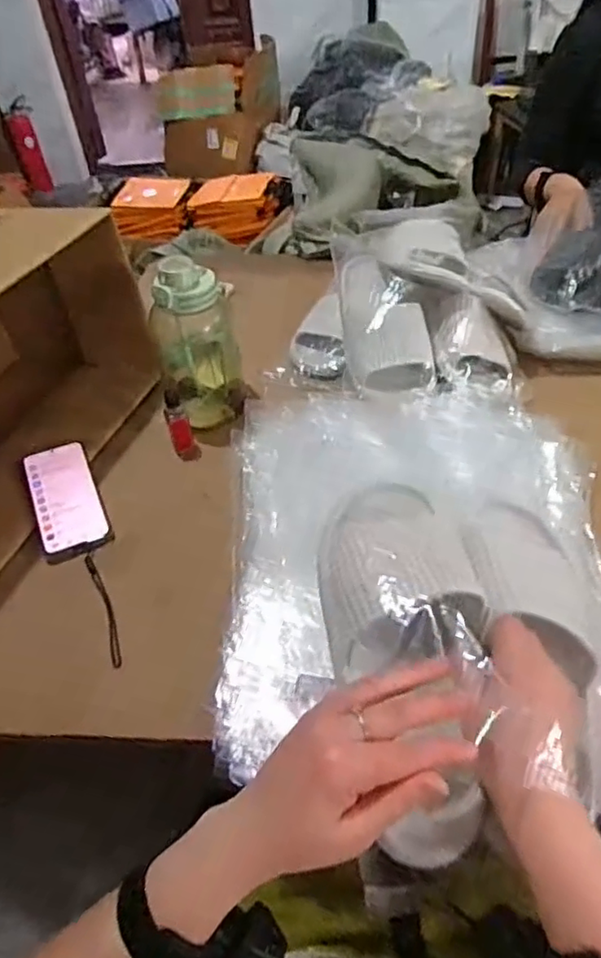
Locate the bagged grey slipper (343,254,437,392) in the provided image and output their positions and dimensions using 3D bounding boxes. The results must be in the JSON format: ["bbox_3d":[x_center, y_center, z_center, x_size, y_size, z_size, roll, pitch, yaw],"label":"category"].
[{"bbox_3d":[0.107,-0.224,0.843,0.110,0.063,0.255,-13,65,-7],"label":"bagged grey slipper"}]

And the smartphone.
[{"bbox_3d":[-0.281,0.021,0.722,0.078,0.015,0.168,-15,56,-21],"label":"smartphone"}]

